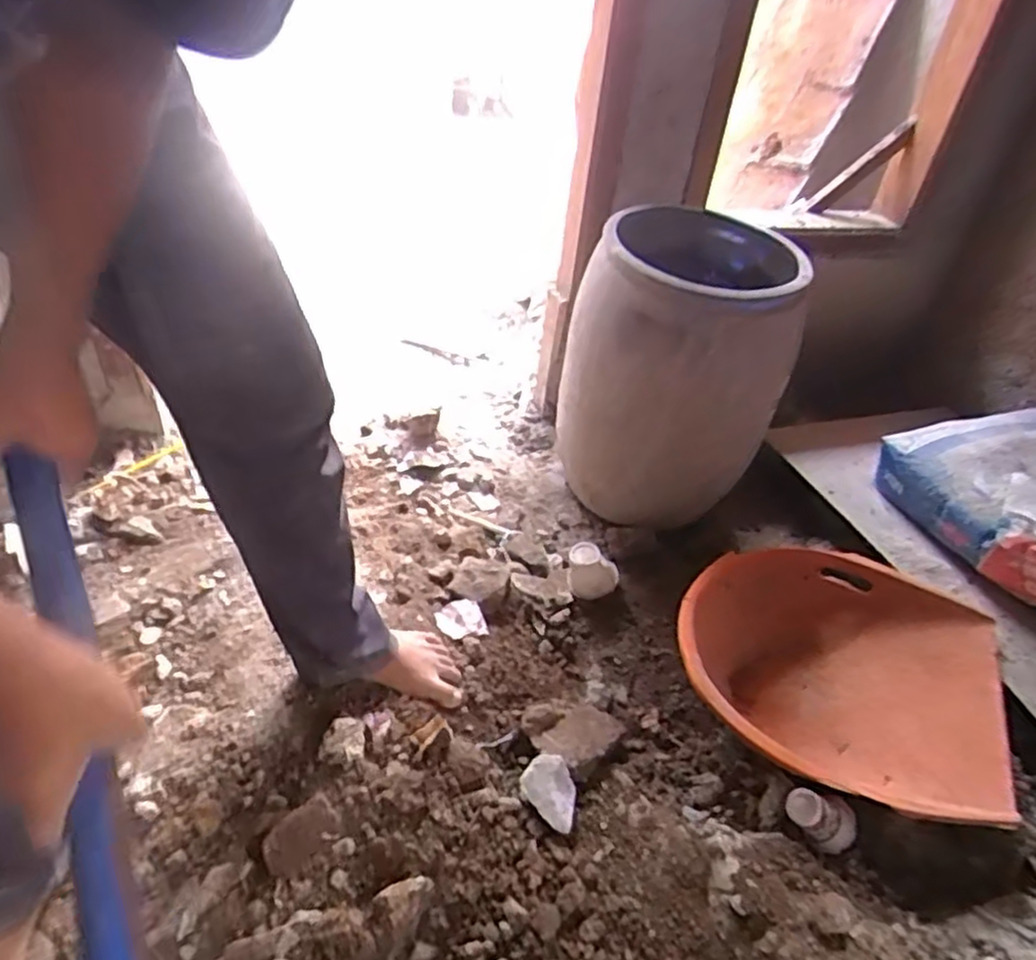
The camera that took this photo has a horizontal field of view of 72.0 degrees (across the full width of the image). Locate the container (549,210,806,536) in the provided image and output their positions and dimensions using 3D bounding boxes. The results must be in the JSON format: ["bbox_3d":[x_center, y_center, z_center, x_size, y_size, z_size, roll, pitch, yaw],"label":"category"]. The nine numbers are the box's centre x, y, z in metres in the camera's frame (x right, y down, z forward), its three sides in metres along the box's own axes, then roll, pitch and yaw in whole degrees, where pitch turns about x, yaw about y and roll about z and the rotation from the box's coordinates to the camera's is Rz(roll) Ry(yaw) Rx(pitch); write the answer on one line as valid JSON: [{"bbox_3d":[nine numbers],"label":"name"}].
[{"bbox_3d":[0.257,-0.207,1.293,0.338,0.518,0.332,4,40,-3],"label":"container"}]

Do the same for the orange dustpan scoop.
[{"bbox_3d":[0.452,0.294,1.058,0.436,0.185,0.421,27,45,22],"label":"orange dustpan scoop"}]

